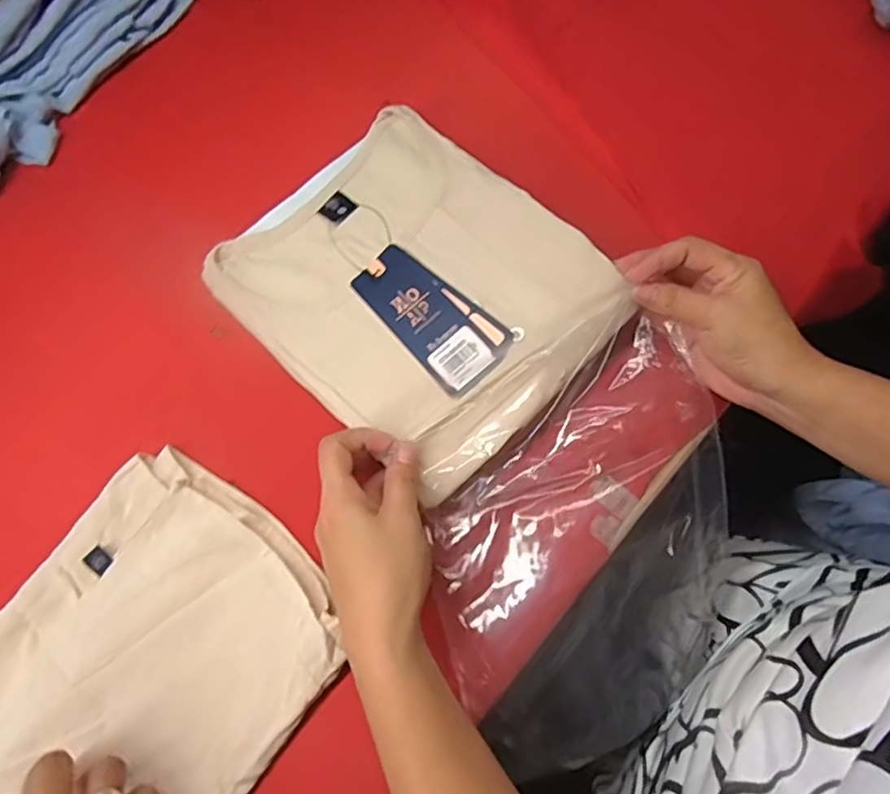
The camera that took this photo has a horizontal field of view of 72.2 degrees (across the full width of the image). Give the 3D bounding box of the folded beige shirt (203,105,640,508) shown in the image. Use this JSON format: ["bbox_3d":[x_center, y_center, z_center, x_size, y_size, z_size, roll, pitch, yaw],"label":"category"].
[{"bbox_3d":[-0.020,-0.080,0.427,0.204,0.036,0.246,-42,76,-13],"label":"folded beige shirt"}]

